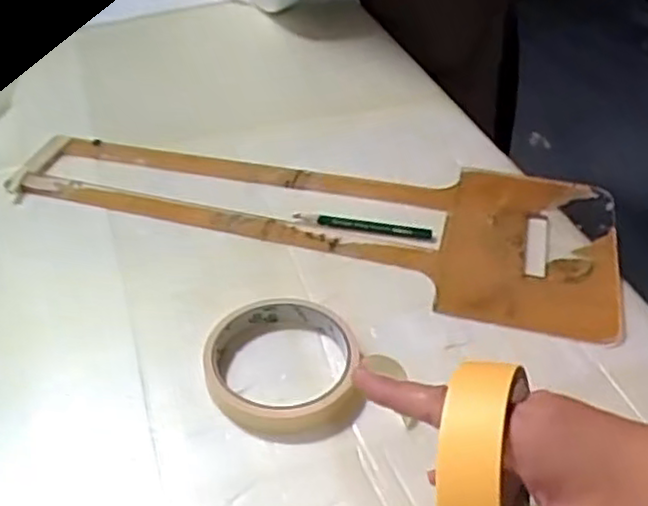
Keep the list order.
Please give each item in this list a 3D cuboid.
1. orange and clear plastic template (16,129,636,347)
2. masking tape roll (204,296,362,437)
[{"bbox_3d":[-0.013,-0.037,0.545,0.455,0.010,0.157,11,42,11],"label":"orange and clear plastic template"},{"bbox_3d":[-0.025,0.064,0.423,0.089,0.019,0.093,0,41,0],"label":"masking tape roll"}]

